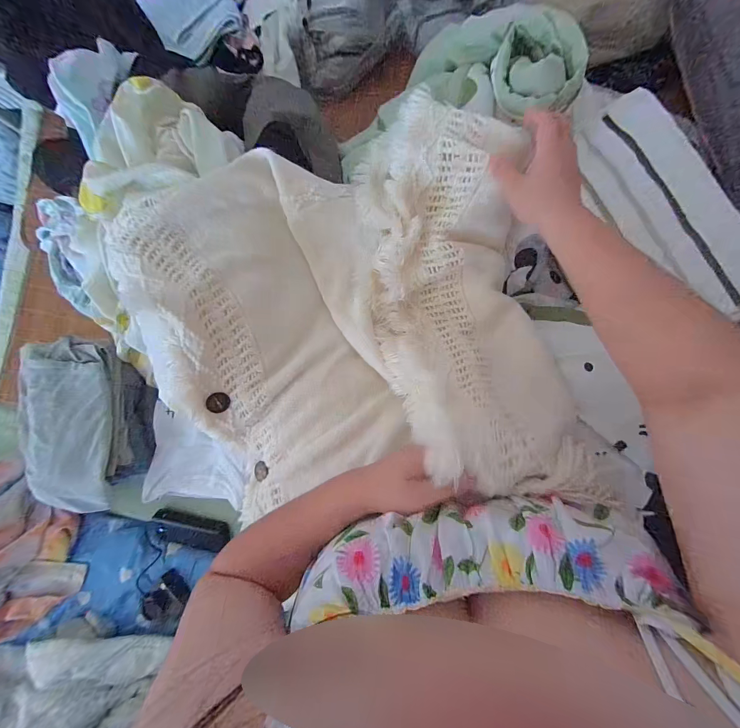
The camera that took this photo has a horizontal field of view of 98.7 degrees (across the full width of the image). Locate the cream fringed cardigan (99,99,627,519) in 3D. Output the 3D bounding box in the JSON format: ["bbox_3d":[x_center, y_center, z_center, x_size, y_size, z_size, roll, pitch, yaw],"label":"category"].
[{"bbox_3d":[-0.035,-0.061,0.396,0.495,0.176,0.467,-12,85,8],"label":"cream fringed cardigan"}]

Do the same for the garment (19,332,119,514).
[{"bbox_3d":[-0.541,0.108,0.567,0.167,0.049,0.300,2,87,9],"label":"garment"}]

